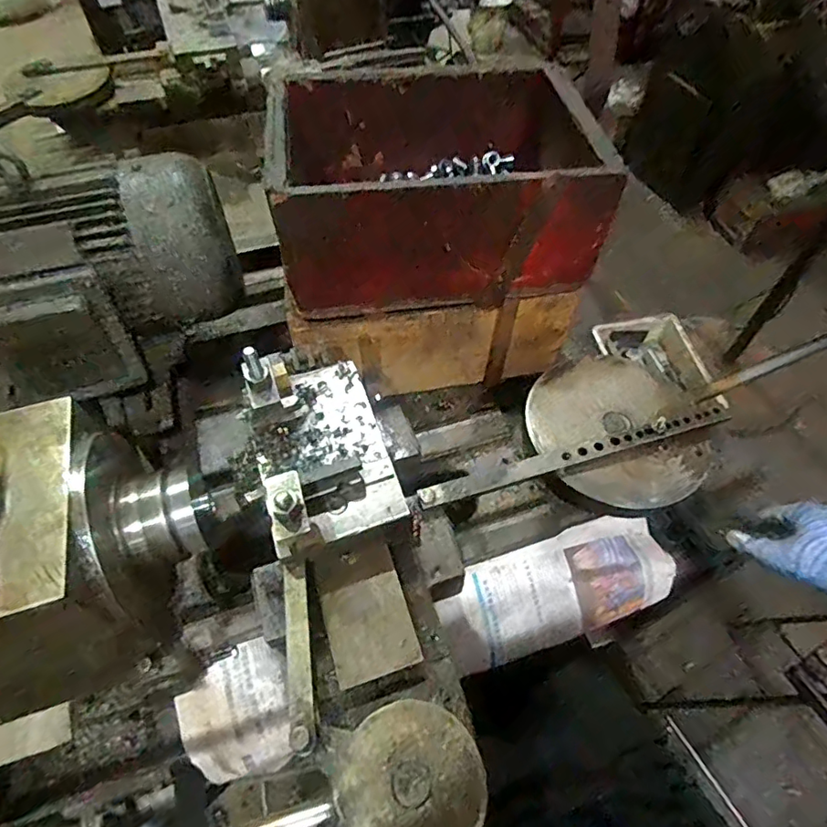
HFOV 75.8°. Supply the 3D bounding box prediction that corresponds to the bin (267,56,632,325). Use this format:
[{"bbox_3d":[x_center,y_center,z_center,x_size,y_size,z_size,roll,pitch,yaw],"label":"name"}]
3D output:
[{"bbox_3d":[0.020,-0.271,0.621,0.336,0.155,0.246,-8,56,-4],"label":"bin"}]

